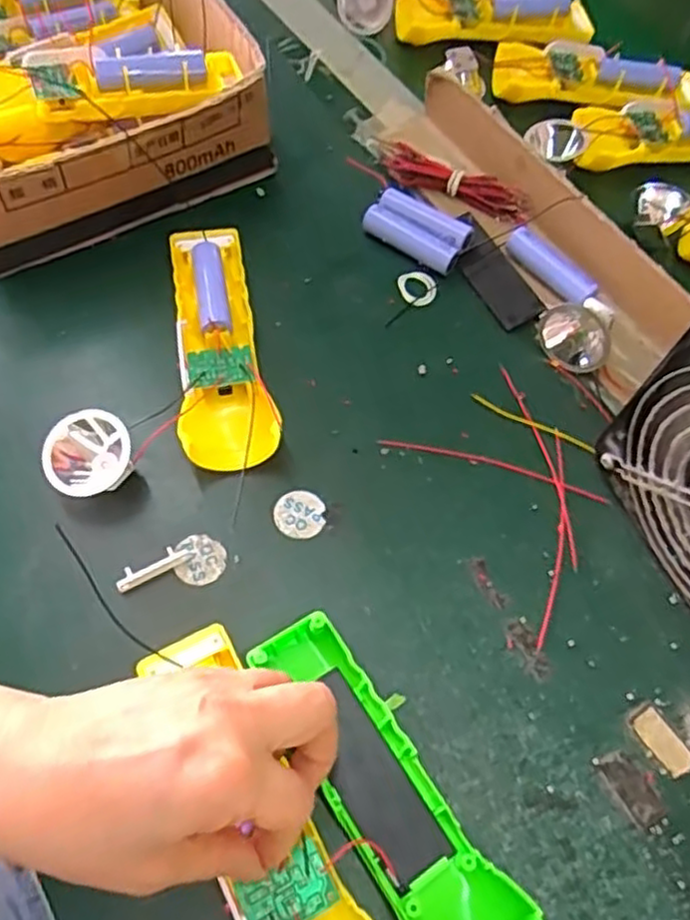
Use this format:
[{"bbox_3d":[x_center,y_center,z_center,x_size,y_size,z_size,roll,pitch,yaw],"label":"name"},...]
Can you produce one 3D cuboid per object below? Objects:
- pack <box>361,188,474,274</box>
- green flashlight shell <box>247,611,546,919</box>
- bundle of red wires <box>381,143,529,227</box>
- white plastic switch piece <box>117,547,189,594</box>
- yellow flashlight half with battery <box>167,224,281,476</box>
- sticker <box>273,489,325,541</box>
[{"bbox_3d":[0.048,-0.150,0.463,0.065,0.018,0.034,28,64,11],"label":"pack"},{"bbox_3d":[0.019,0.143,0.307,0.049,0.025,0.162,-27,67,-16],"label":"green flashlight shell"},{"bbox_3d":[0.073,-0.187,0.480,0.108,0.019,0.019,29,64,11],"label":"bundle of red wires"},{"bbox_3d":[-0.096,0.054,0.353,0.036,0.013,0.008,-24,66,-15],"label":"white plastic switch piece"},{"bbox_3d":[-0.071,-0.071,0.408,0.049,0.035,0.161,-6,63,-7],"label":"yellow flashlight half with battery"},{"bbox_3d":[-0.024,0.029,0.377,0.026,0.004,0.026,1,68,-3],"label":"sticker"}]

